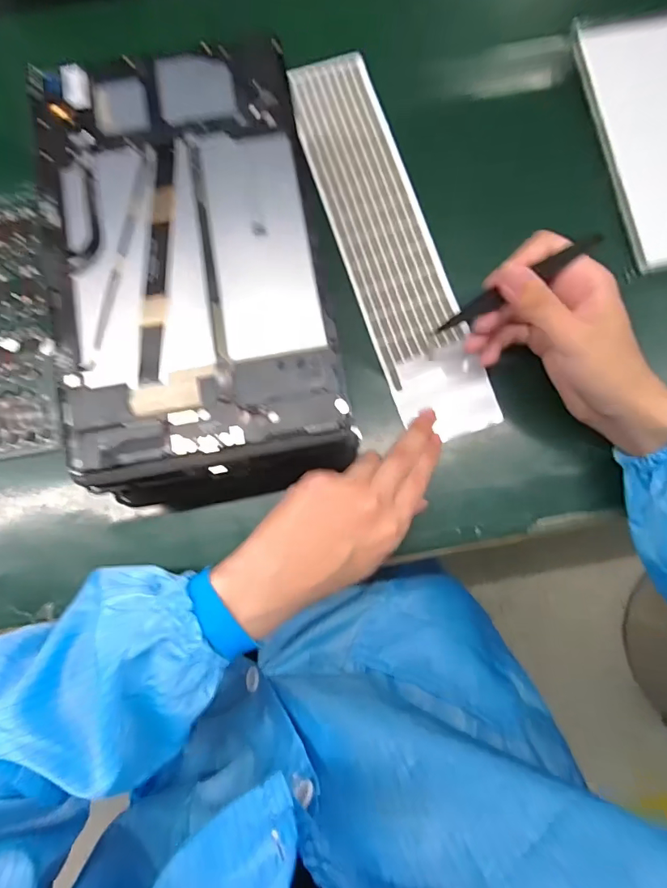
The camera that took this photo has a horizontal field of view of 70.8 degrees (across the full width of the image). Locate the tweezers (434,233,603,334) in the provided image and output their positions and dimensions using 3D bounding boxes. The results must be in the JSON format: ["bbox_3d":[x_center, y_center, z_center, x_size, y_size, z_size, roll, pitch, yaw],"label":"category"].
[{"bbox_3d":[0.112,-0.097,0.287,0.107,0.009,0.010,-29,82,11],"label":"tweezers"}]

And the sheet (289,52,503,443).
[{"bbox_3d":[0.041,-0.158,0.362,0.071,0.008,0.318,-18,82,-1],"label":"sheet"}]

